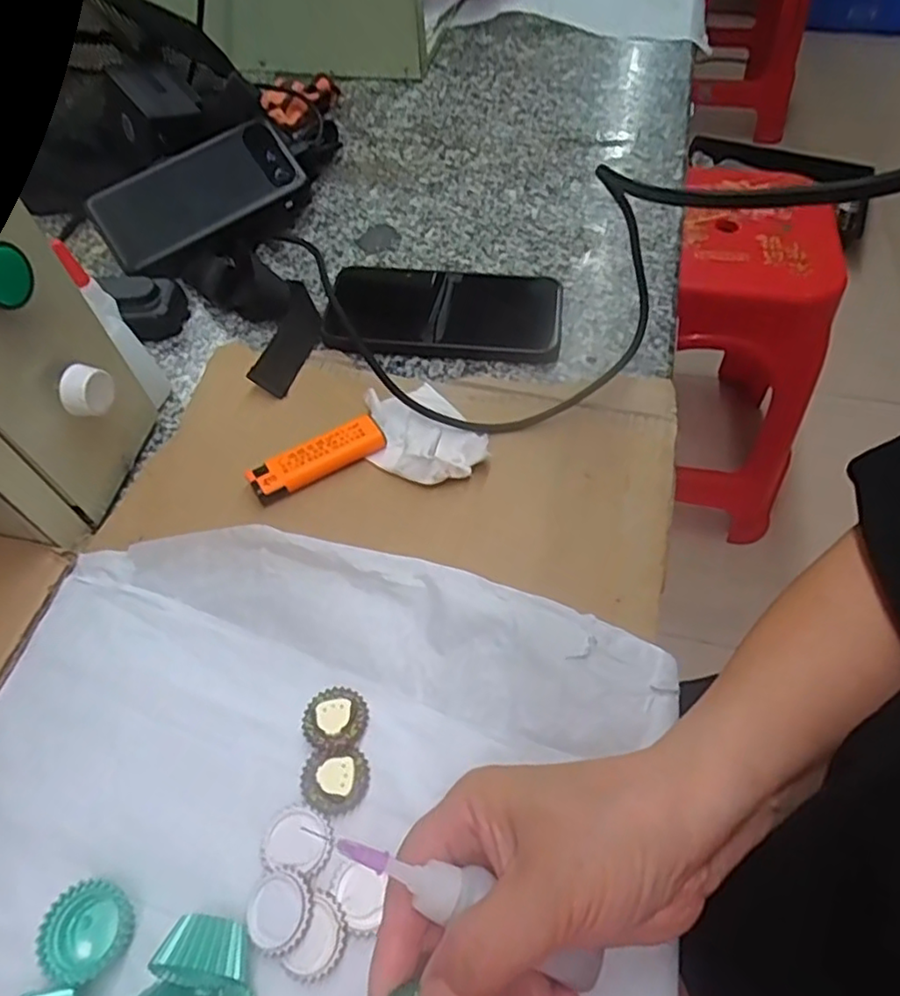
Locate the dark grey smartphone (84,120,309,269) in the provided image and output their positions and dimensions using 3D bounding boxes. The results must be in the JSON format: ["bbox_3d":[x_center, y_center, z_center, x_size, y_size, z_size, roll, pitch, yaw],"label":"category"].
[{"bbox_3d":[-0.195,-0.237,0.510,0.155,0.010,0.072,-34,90,-8],"label":"dark grey smartphone"}]

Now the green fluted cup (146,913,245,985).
[{"bbox_3d":[-0.089,0.167,0.244,0.030,0.025,0.020,4,55,5],"label":"green fluted cup"}]

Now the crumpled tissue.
[{"bbox_3d":[-0.018,-0.040,0.392,0.061,0.018,0.083,-35,60,-21],"label":"crumpled tissue"}]

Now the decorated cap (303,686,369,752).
[{"bbox_3d":[-0.052,0.099,0.298,0.029,0.006,0.029,-1,54,2],"label":"decorated cap"}]

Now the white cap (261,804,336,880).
[{"bbox_3d":[-0.062,0.141,0.272,0.028,0.004,0.025,22,58,17],"label":"white cap"}]

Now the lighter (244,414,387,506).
[{"bbox_3d":[-0.076,-0.022,0.380,0.078,0.011,0.023,-28,58,-17],"label":"lighter"}]

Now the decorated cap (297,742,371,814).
[{"bbox_3d":[-0.050,0.121,0.284,0.029,0.006,0.027,-1,54,2],"label":"decorated cap"}]

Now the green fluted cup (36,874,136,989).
[{"bbox_3d":[-0.141,0.168,0.256,0.028,0.016,0.032,6,55,7],"label":"green fluted cup"}]

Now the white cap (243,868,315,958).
[{"bbox_3d":[-0.067,0.161,0.257,0.028,0.005,0.026,-1,54,2],"label":"white cap"}]

